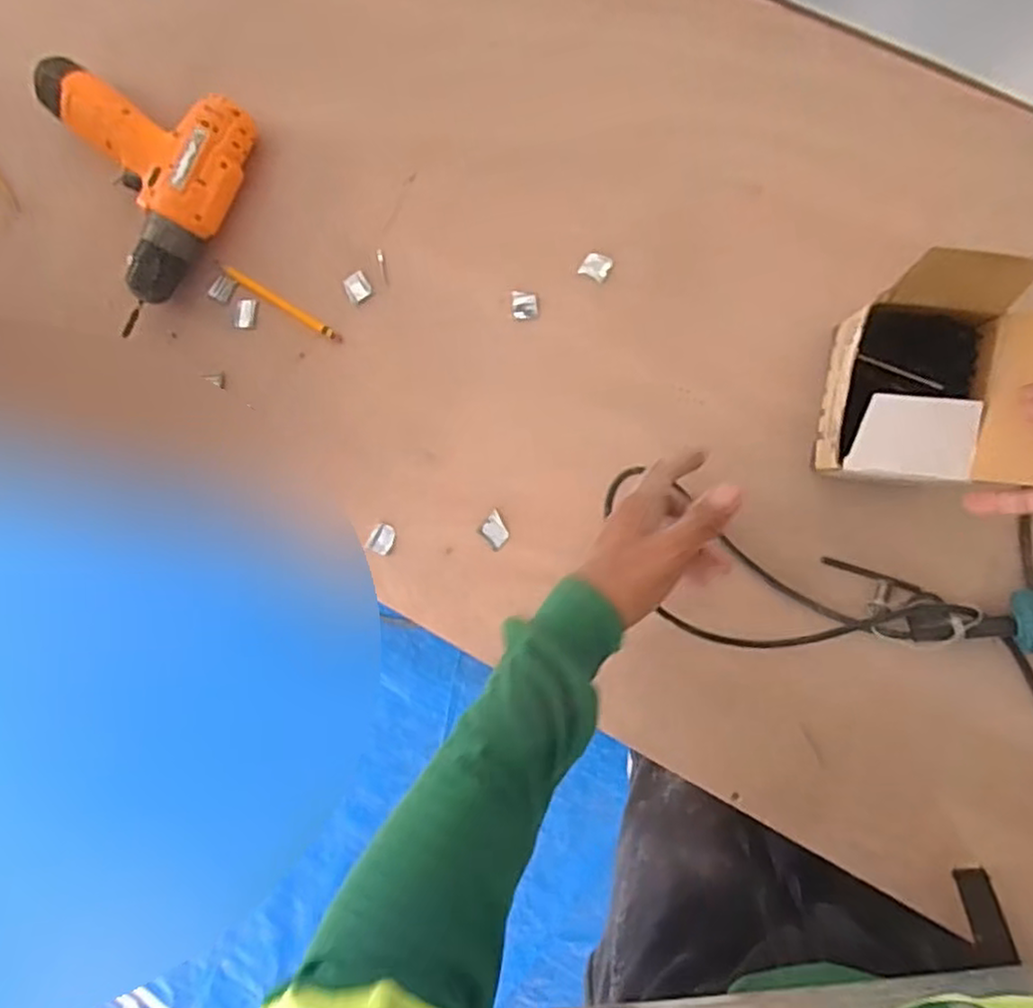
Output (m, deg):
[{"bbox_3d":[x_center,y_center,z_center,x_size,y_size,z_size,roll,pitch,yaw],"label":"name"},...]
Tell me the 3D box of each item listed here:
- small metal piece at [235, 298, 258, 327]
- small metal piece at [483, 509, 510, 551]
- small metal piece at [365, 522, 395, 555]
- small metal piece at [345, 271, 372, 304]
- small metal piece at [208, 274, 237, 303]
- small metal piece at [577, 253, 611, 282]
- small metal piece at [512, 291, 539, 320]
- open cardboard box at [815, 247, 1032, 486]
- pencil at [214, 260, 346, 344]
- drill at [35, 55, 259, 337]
[{"bbox_3d":[-0.248,-0.174,0.649,0.019,0.004,0.027,11,93,7],"label":"small metal piece"},{"bbox_3d":[-0.019,0.024,0.625,0.020,0.004,0.028,-36,87,7],"label":"small metal piece"},{"bbox_3d":[-0.121,0.032,0.638,0.021,0.006,0.026,26,95,6],"label":"small metal piece"},{"bbox_3d":[-0.142,-0.194,0.635,0.020,0.004,0.025,-26,88,7],"label":"small metal piece"},{"bbox_3d":[-0.269,-0.196,0.646,0.020,0.004,0.022,27,95,6],"label":"small metal piece"},{"bbox_3d":[0.069,-0.204,0.608,0.023,0.004,0.021,27,95,6],"label":"small metal piece"},{"bbox_3d":[0.007,-0.174,0.617,0.022,0.004,0.026,-7,91,8],"label":"small metal piece"},{"bbox_3d":[0.306,-0.084,0.486,0.143,0.129,0.145,12,93,7],"label":"open cardboard box"},{"bbox_3d":[-0.216,-0.182,0.640,0.133,0.005,0.010,32,95,5],"label":"pencil"},{"bbox_3d":[-0.356,-0.287,0.634,0.198,0.048,0.211,31,95,5],"label":"drill"}]

